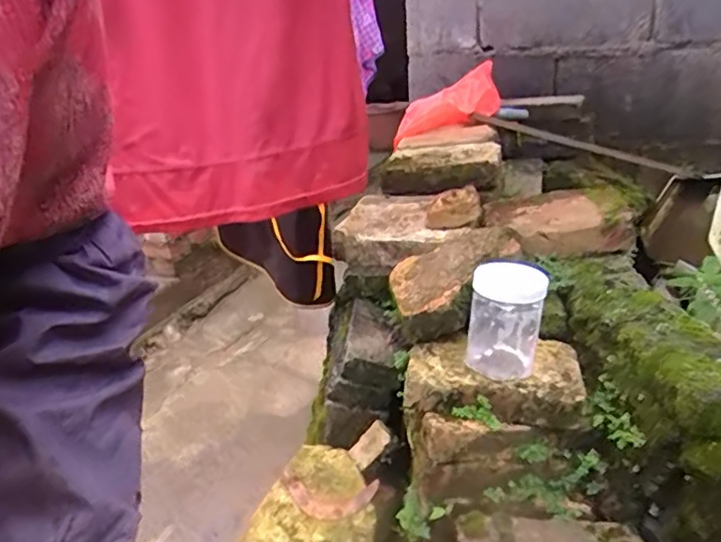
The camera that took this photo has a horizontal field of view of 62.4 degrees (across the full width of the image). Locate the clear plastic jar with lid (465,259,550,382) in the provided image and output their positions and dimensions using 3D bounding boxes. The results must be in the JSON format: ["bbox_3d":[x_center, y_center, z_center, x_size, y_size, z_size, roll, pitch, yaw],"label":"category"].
[{"bbox_3d":[0.182,0.059,0.746,0.088,0.120,0.095,-4,24,2],"label":"clear plastic jar with lid"}]

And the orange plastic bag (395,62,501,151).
[{"bbox_3d":[0.216,-0.407,1.479,0.363,0.084,0.155,-33,32,-16],"label":"orange plastic bag"}]

